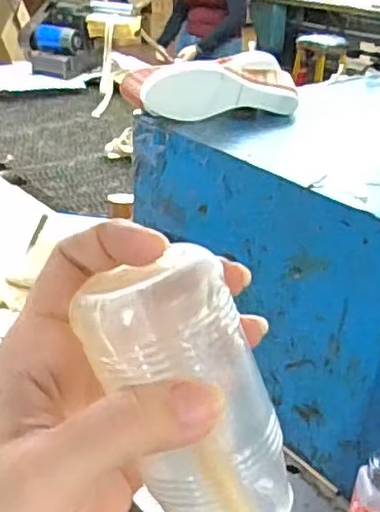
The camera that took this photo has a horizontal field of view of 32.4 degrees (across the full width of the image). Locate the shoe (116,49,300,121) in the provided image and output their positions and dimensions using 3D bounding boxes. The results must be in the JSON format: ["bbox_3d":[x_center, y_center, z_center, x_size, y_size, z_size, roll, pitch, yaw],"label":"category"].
[{"bbox_3d":[0.032,-0.236,0.909,0.240,0.069,0.088,-10,30,-20],"label":"shoe"}]

